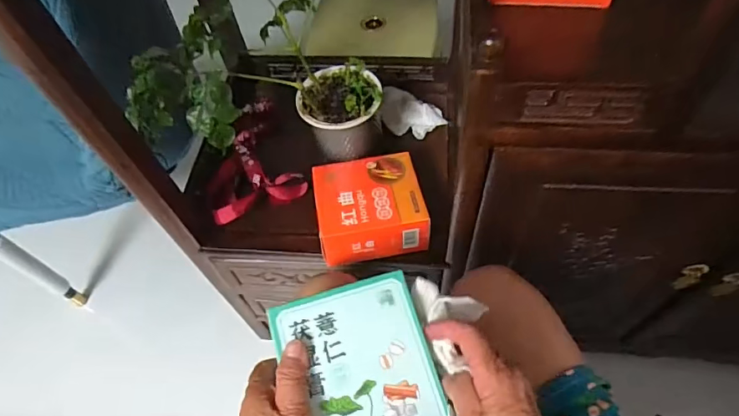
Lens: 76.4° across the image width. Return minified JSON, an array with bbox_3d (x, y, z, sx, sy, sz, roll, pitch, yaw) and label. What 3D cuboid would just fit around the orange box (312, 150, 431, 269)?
[{"bbox_3d":[0.000,-0.004,0.592,0.128,0.050,0.126,-11,58,-2],"label":"orange box"}]

